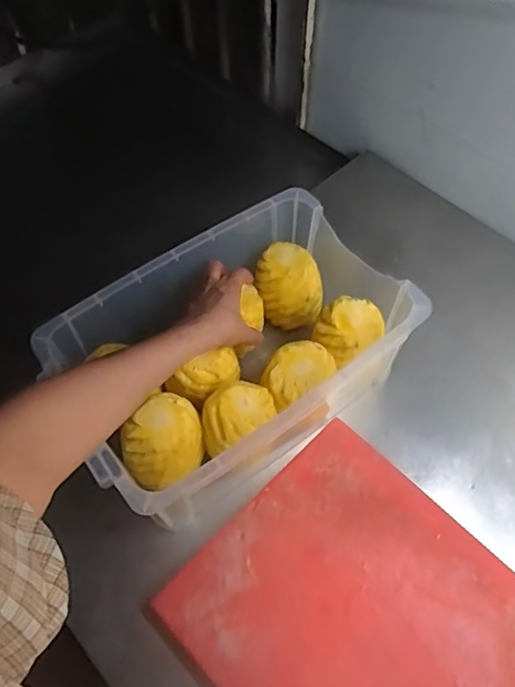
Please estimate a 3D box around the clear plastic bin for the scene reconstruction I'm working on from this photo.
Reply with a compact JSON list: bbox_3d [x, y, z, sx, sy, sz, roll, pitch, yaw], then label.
[{"bbox_3d":[-0.031,0.012,0.643,0.389,0.146,0.262,-33,64,-18],"label":"clear plastic bin"}]

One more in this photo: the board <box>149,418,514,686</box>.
[{"bbox_3d":[0.132,0.309,0.551,0.292,0.030,0.398,-40,66,-21],"label":"board"}]

